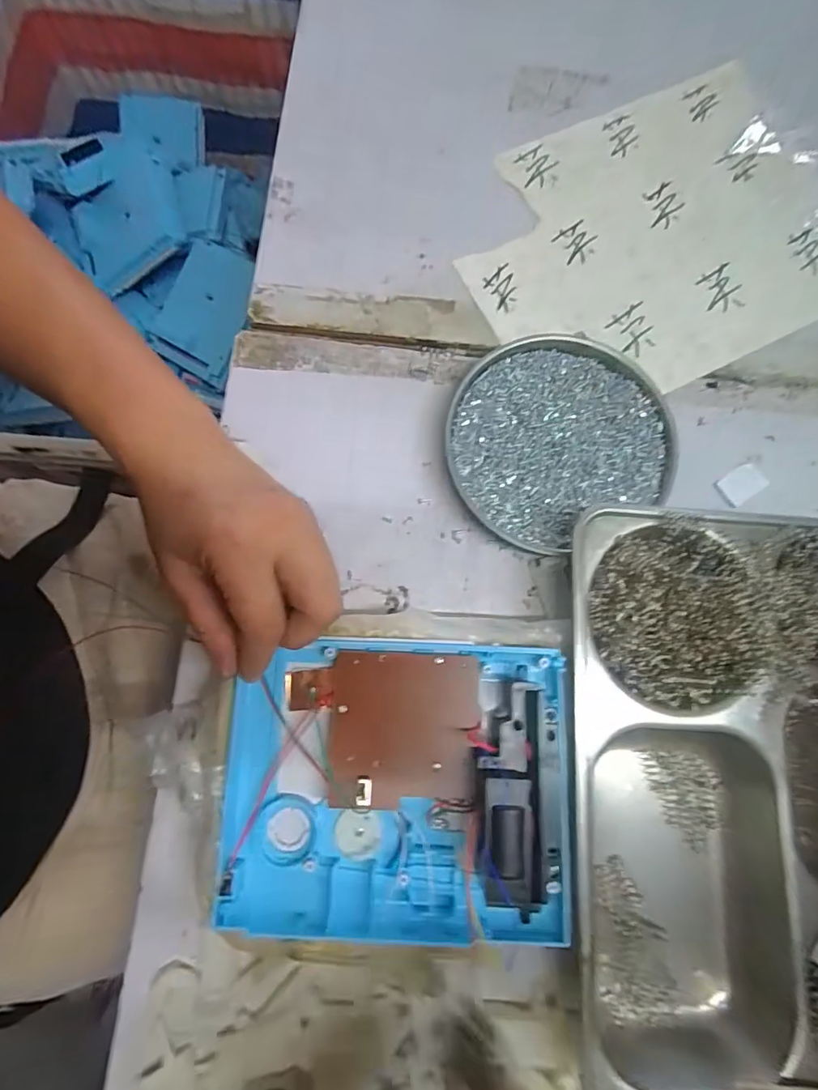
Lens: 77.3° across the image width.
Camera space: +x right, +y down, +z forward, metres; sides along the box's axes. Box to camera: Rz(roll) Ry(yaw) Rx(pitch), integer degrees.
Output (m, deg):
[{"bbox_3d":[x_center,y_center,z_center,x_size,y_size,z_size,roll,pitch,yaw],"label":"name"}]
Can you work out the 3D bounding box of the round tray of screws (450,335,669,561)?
[{"bbox_3d":[0.090,-0.066,0.318,0.131,0.018,0.124,0,78,-2],"label":"round tray of screws"}]

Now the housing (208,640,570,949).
[{"bbox_3d":[-0.009,0.117,0.250,0.167,0.034,0.133,2,77,0],"label":"housing"}]

